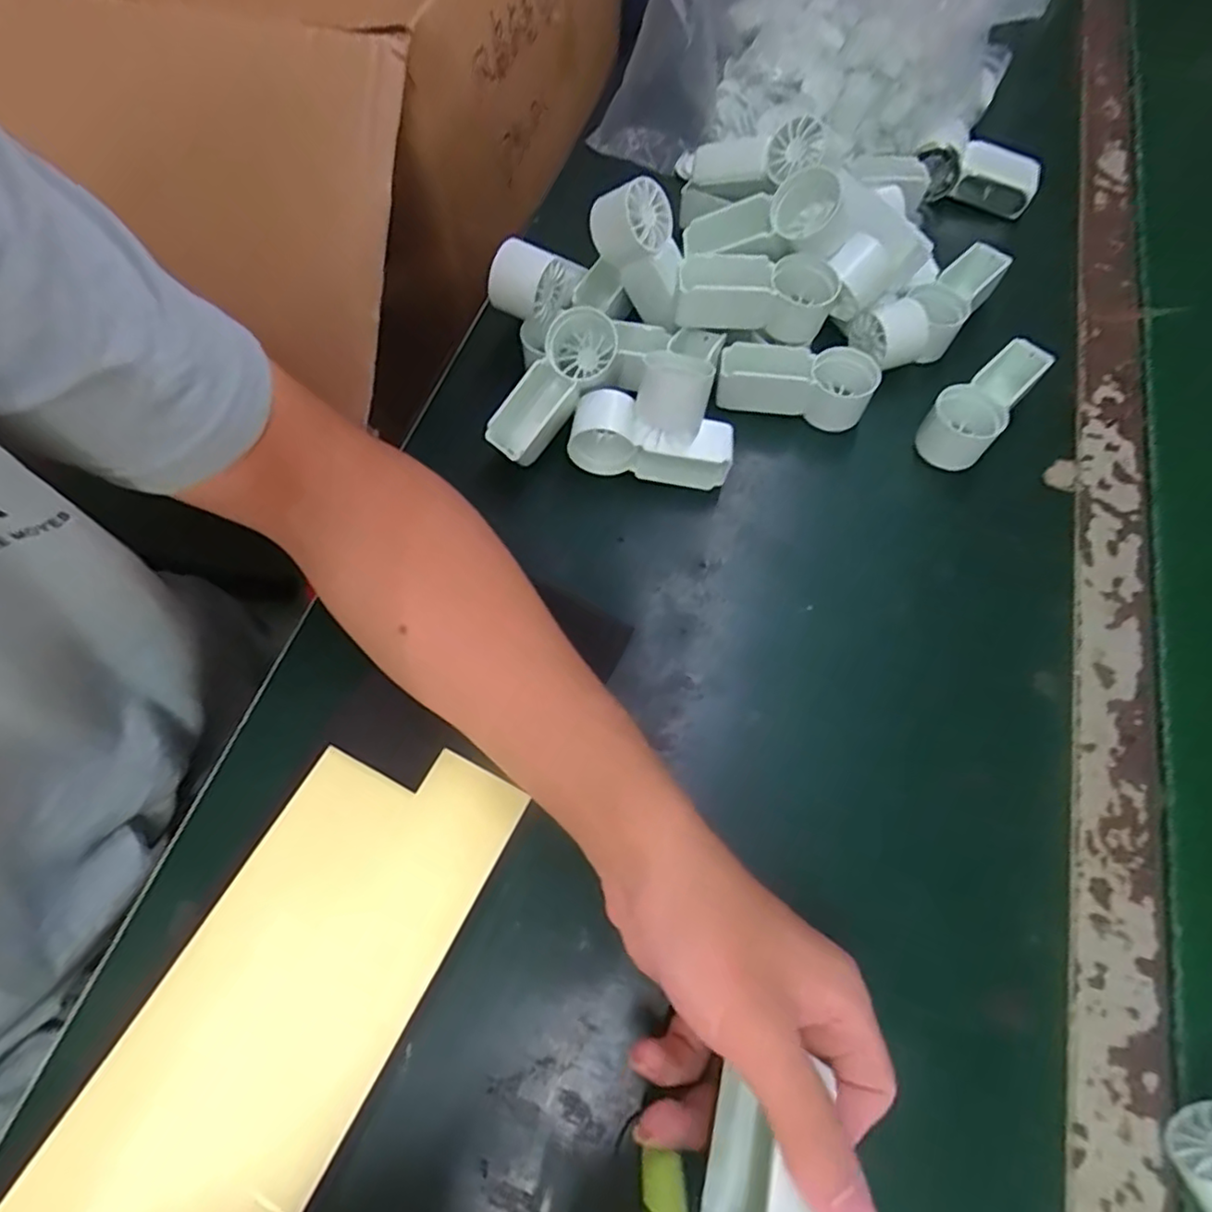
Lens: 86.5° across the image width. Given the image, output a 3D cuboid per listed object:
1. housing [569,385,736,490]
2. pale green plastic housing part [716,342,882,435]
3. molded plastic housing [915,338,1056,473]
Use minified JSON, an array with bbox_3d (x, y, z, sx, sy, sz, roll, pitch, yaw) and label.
[{"bbox_3d":[0.027,-0.097,0.382,0.093,0.041,0.033,9,65,3],"label":"housing"},{"bbox_3d":[0.119,-0.141,0.412,0.093,0.042,0.038,10,65,3],"label":"pale green plastic housing part"},{"bbox_3d":[0.233,-0.126,0.405,0.041,0.037,0.094,37,69,15],"label":"molded plastic housing"}]

